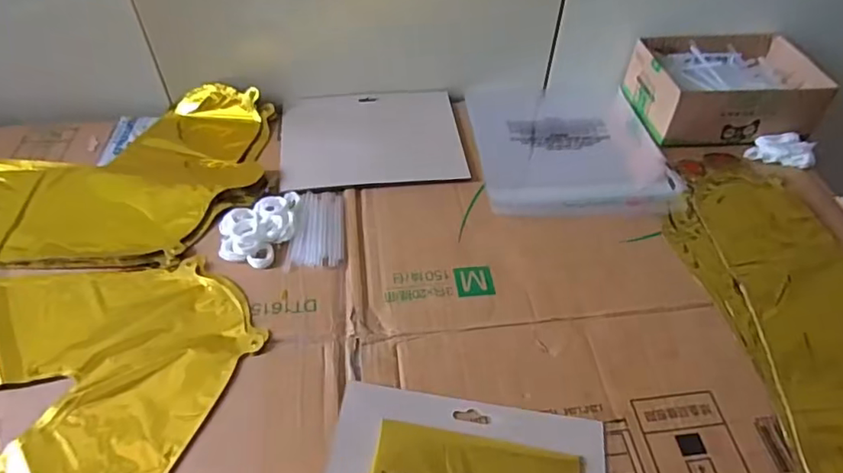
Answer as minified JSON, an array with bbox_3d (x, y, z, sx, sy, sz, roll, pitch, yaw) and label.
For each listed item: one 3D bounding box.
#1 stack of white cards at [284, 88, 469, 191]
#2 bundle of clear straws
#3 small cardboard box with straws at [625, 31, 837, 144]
[{"bbox_3d":[-0.057,-0.113,0.628,0.196,0.007,0.163,-6,48,-7],"label":"stack of white cards"},{"bbox_3d":[-0.099,-0.009,0.525,0.050,0.011,0.091,-3,48,-4],"label":"bundle of clear straws"},{"bbox_3d":[0.351,-0.176,0.650,0.189,0.064,0.141,-4,48,-5],"label":"small cardboard box with straws"}]

